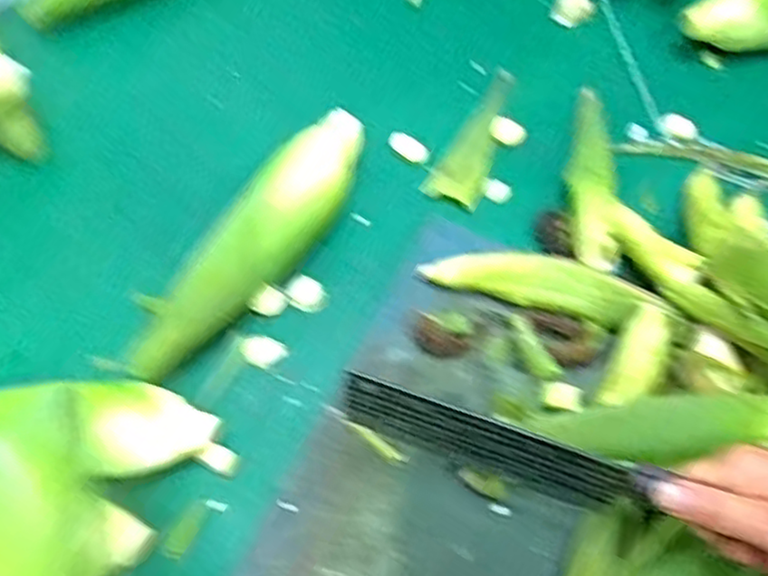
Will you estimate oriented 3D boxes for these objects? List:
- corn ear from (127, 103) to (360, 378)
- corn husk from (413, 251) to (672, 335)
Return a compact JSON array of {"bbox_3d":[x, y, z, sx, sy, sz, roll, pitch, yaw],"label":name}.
[{"bbox_3d":[-0.107,-0.040,0.591,0.055,0.071,0.283,32,69,17],"label":"corn ear"},{"bbox_3d":[0.128,0.000,0.573,0.187,0.045,0.034,15,64,10],"label":"corn husk"}]

